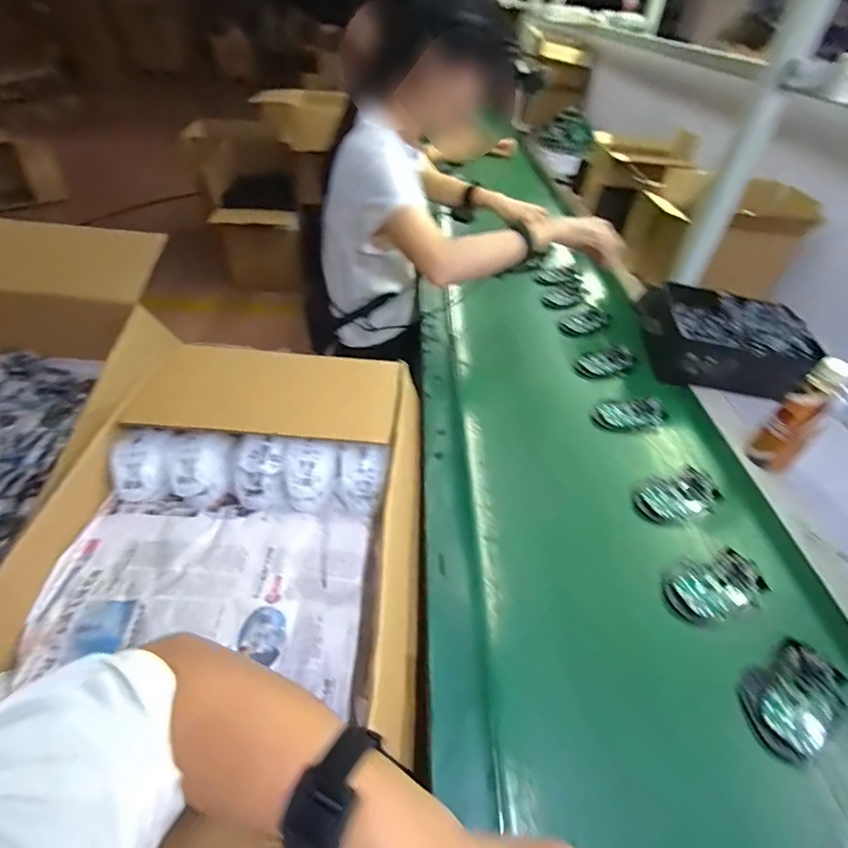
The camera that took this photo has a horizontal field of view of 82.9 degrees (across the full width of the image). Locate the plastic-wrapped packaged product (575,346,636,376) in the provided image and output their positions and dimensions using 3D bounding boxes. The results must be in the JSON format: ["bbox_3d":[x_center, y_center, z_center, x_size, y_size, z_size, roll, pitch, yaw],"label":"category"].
[{"bbox_3d":[0.323,-0.111,0.843,0.108,0.029,0.060,-22,50,-27],"label":"plastic-wrapped packaged product"}]

